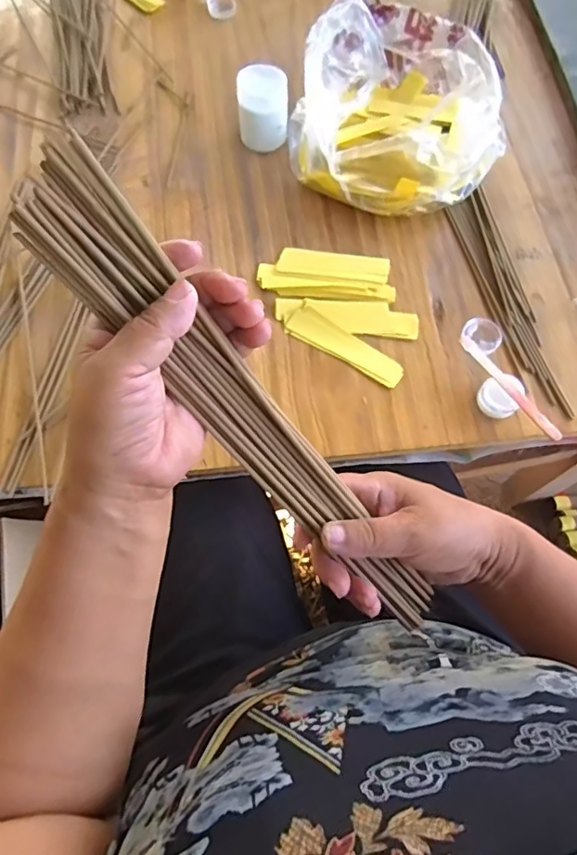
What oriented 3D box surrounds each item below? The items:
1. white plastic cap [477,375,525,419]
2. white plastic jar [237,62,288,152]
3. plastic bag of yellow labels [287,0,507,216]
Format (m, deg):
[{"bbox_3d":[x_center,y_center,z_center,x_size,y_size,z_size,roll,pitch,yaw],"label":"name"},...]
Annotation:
[{"bbox_3d":[0.194,-0.027,0.485,0.036,0.028,0.034,0,68,0],"label":"white plastic cap"},{"bbox_3d":[-0.028,-0.355,0.590,0.056,0.068,0.046,-7,68,-3],"label":"white plastic jar"},{"bbox_3d":[0.118,-0.345,0.582,0.232,0.093,0.228,-1,68,0],"label":"plastic bag of yellow labels"}]

